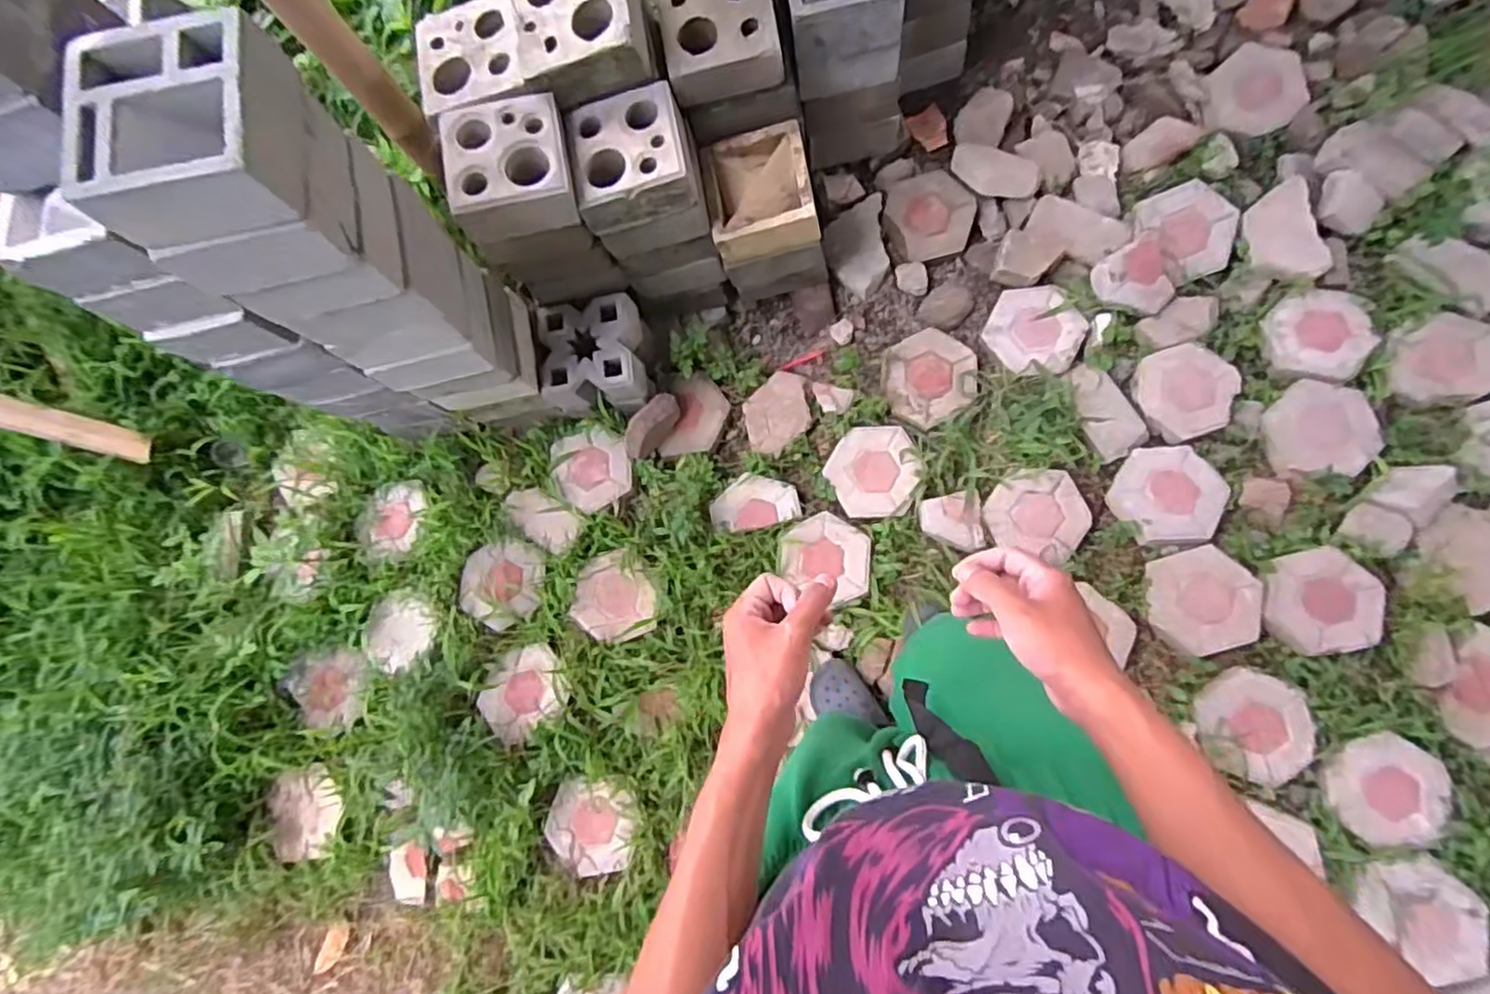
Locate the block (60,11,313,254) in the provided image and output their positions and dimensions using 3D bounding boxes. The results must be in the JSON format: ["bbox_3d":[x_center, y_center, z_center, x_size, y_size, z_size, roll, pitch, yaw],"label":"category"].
[{"bbox_3d":[-0.622,-0.414,0.775,0.211,0.107,0.217,-9,77,5],"label":"block"}]

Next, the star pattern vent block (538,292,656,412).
[{"bbox_3d":[-0.322,-0.299,1.472,0.217,0.125,0.213,-6,81,5],"label":"star pattern vent block"}]

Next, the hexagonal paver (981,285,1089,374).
[{"bbox_3d":[0.631,-0.365,1.482,0.193,0.032,0.190,26,82,11],"label":"hexagonal paver"}]

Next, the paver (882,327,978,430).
[{"bbox_3d":[0.403,-0.260,1.491,0.196,0.036,0.193,-32,77,-1],"label":"paver"}]

